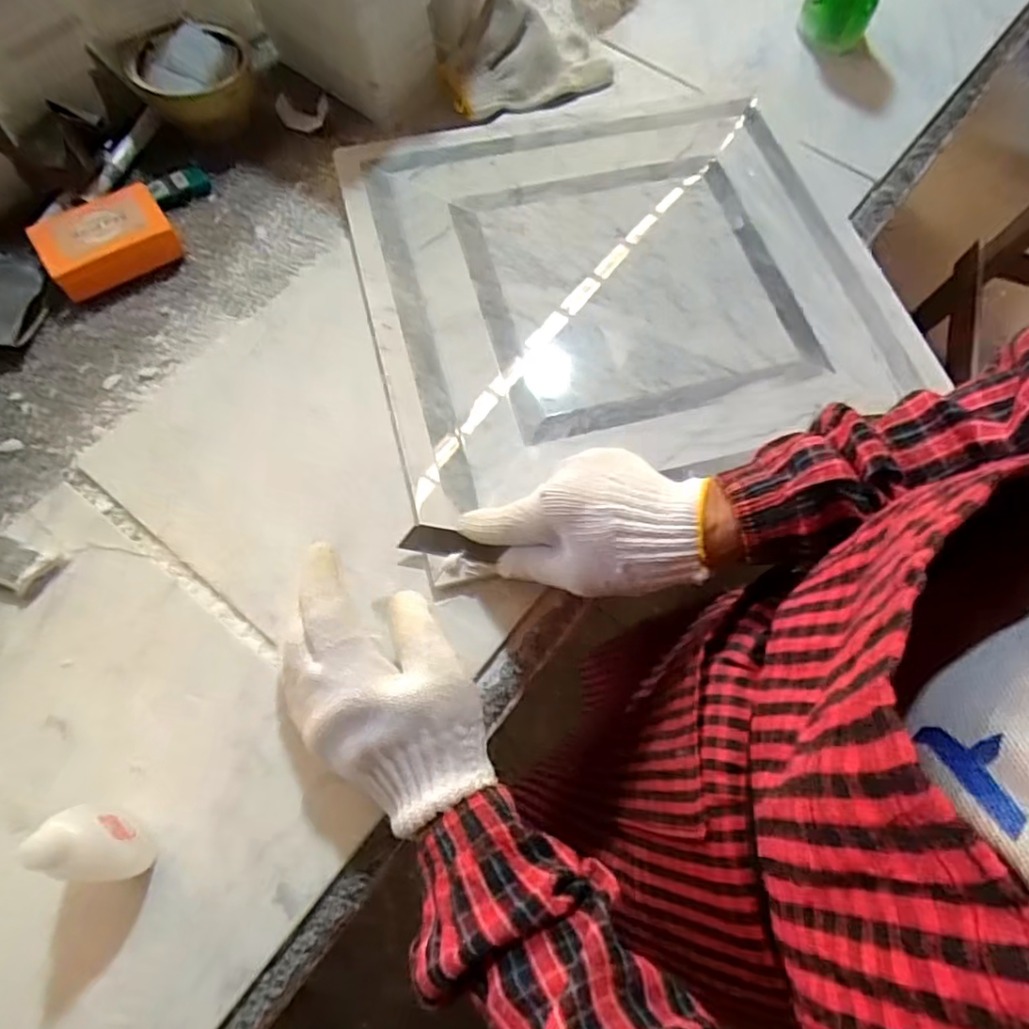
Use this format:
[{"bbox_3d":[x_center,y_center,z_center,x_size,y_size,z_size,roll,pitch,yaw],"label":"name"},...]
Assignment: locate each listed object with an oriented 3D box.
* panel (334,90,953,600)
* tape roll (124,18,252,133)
[{"bbox_3d":[0.083,-0.196,0.504,0.391,0.019,0.366,-14,65,-5],"label":"panel"},{"bbox_3d":[-0.287,-0.393,0.578,0.100,0.051,0.109,0,65,1],"label":"tape roll"}]

